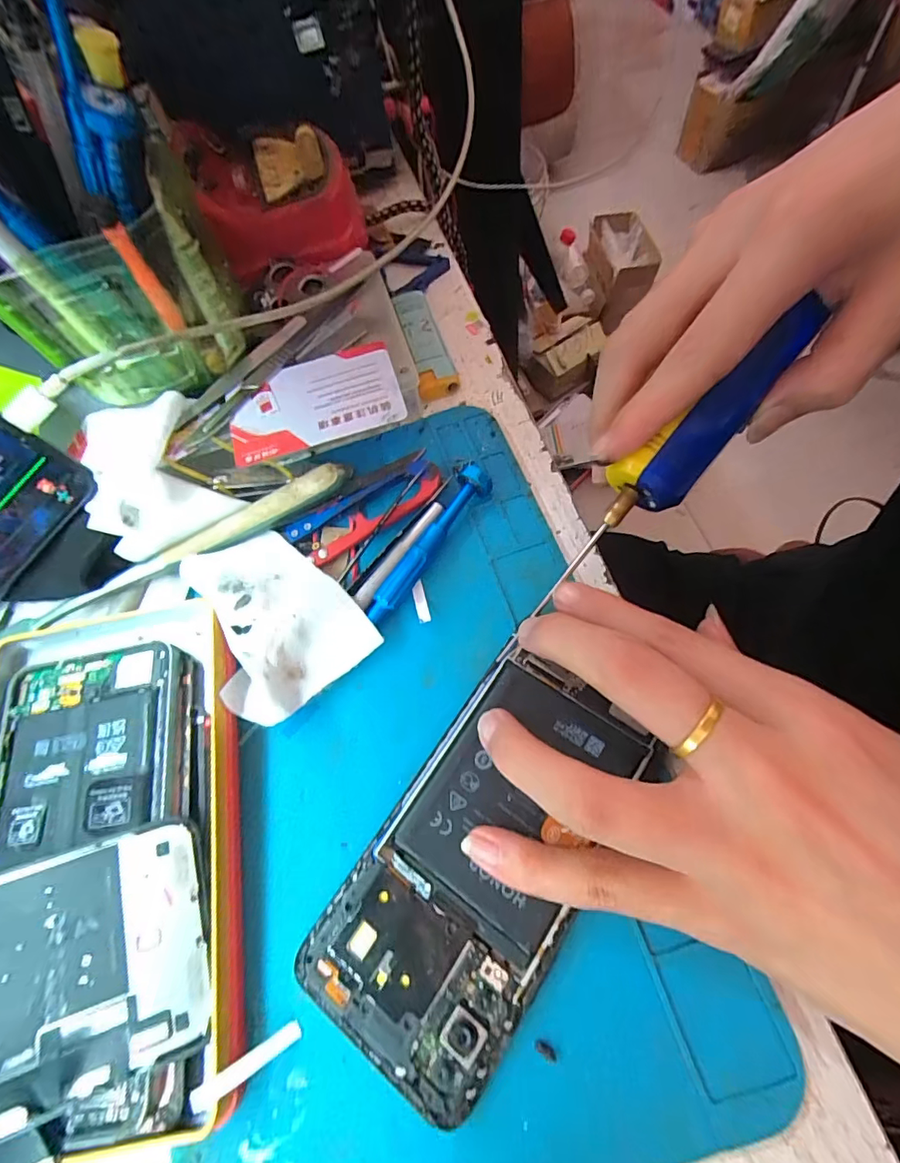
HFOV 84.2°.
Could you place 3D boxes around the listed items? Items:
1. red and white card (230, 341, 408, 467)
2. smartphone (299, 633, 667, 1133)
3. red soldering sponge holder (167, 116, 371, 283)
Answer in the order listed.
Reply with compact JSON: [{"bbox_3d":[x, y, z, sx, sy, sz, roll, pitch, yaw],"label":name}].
[{"bbox_3d":[-0.066,-0.089,0.243,0.082,0.004,0.053,-15,69,0],"label":"red and white card"},{"bbox_3d":[0.011,0.094,0.176,0.067,0.011,0.138,29,72,13],"label":"smartphone"},{"bbox_3d":[-0.098,-0.220,0.279,0.089,0.038,0.085,-2,67,4],"label":"red soldering sponge holder"}]

